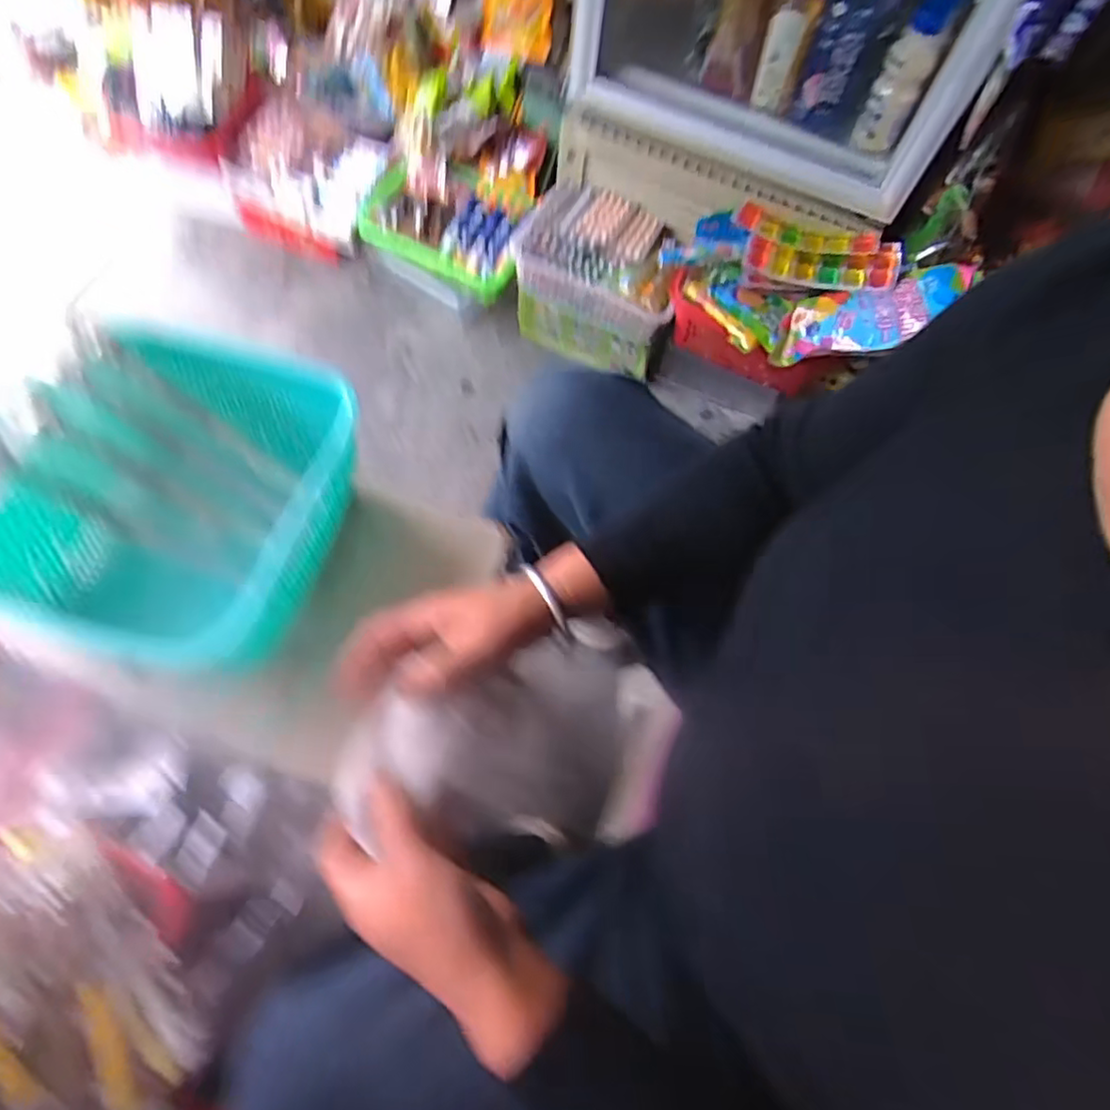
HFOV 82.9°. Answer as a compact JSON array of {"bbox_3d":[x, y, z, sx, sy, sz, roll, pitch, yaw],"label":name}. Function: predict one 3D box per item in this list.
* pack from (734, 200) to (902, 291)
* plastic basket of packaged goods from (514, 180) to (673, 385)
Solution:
[{"bbox_3d":[0.368,-0.433,0.907,0.234,0.034,0.103,23,92,17],"label":"pack"},{"bbox_3d":[0.067,-0.465,1.068,0.263,0.171,0.212,16,68,3],"label":"plastic basket of packaged goods"}]

